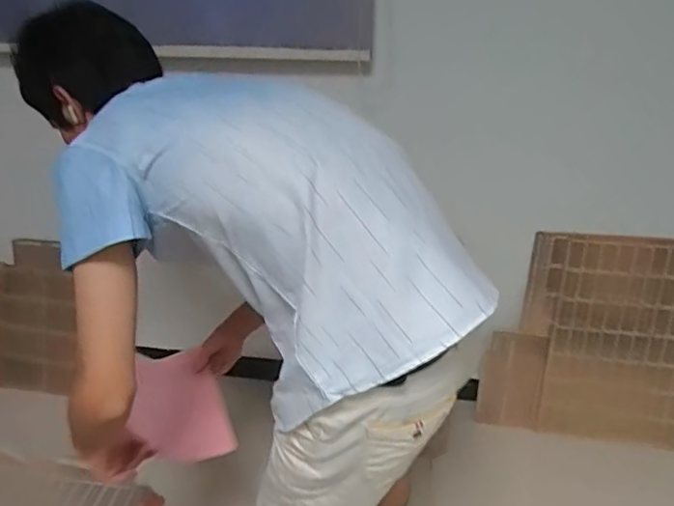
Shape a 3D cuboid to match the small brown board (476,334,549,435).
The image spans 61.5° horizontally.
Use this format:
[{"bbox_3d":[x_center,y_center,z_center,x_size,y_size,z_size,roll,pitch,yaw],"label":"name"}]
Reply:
[{"bbox_3d":[0.542,0.400,1.768,0.191,0.326,0.023,4,17,11],"label":"small brown board"}]

